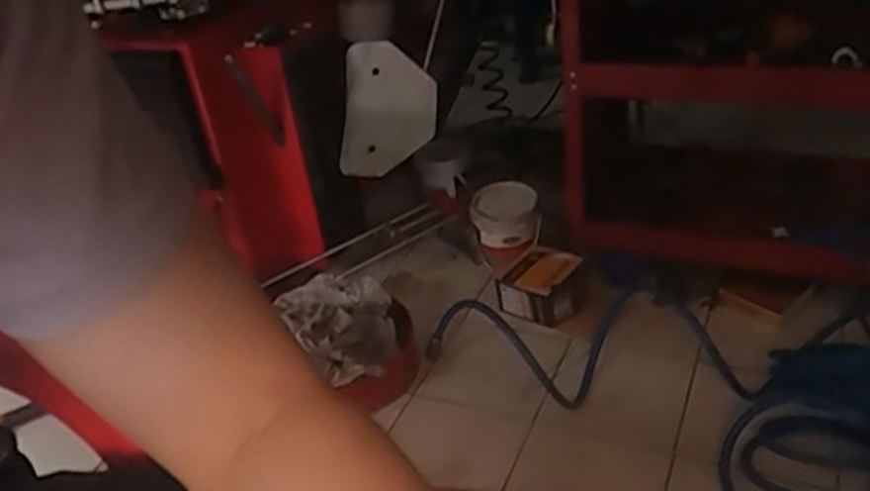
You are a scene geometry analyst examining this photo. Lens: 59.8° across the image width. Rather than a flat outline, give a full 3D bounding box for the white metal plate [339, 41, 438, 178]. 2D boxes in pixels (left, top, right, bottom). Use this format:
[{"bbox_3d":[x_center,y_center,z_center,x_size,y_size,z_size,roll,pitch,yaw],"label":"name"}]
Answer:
[{"bbox_3d":[-0.078,-0.226,1.253,0.161,0.218,0.026,2,-1,16],"label":"white metal plate"}]

